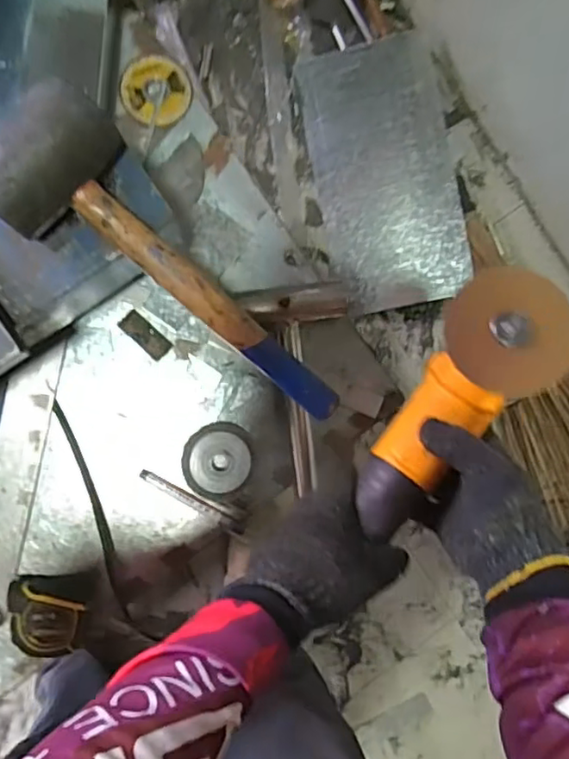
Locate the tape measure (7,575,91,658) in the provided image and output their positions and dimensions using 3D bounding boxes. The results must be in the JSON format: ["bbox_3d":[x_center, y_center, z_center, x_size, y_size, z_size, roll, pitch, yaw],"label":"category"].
[{"bbox_3d":[-0.225,0.225,0.579,0.073,0.035,0.067,5,89,-7],"label":"tape measure"}]

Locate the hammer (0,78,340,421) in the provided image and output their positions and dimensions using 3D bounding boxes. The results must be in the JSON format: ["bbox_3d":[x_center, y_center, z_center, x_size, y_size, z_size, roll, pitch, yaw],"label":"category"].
[{"bbox_3d":[-0.073,-0.076,0.452,0.305,0.051,0.091,39,85,-26],"label":"hammer"}]

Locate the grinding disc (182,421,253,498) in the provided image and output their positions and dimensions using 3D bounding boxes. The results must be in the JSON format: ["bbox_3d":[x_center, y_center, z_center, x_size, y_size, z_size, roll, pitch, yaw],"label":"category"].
[{"bbox_3d":[-0.068,0.081,0.618,0.068,0.010,0.072,0,89,-7],"label":"grinding disc"}]

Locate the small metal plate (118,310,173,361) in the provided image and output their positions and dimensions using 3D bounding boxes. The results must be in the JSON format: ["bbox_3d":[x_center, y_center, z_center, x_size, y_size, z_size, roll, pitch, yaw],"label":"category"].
[{"bbox_3d":[-0.140,-0.044,0.612,0.053,0.004,0.025,43,85,-4],"label":"small metal plate"}]

